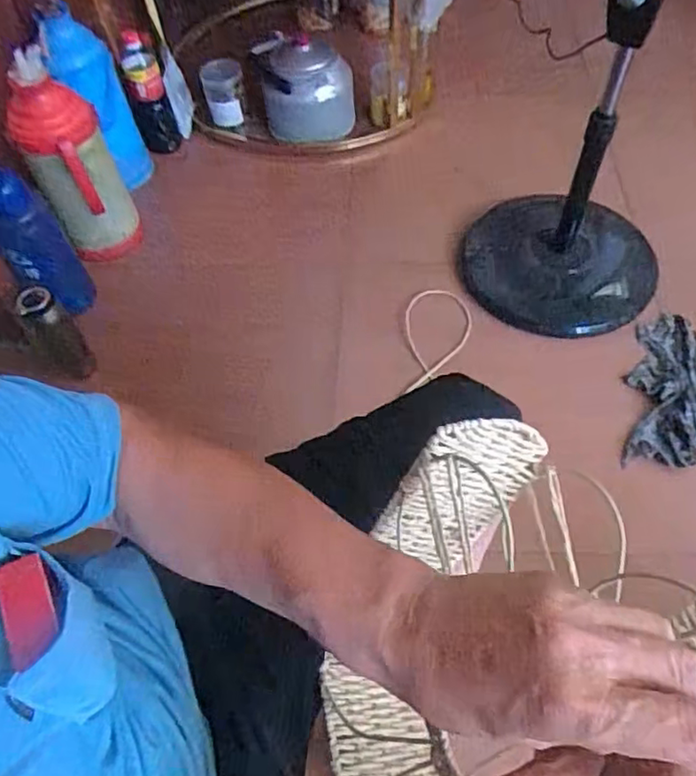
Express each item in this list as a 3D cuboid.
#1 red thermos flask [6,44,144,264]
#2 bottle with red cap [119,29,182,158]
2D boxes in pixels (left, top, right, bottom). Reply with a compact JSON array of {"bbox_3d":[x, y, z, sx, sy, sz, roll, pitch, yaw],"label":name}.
[{"bbox_3d":[-0.509,-0.404,1.157,0.131,0.398,0.124,-1,56,3],"label":"red thermos flask"},{"bbox_3d":[-0.441,-0.642,1.360,0.084,0.263,0.071,-22,58,-11],"label":"bottle with red cap"}]

